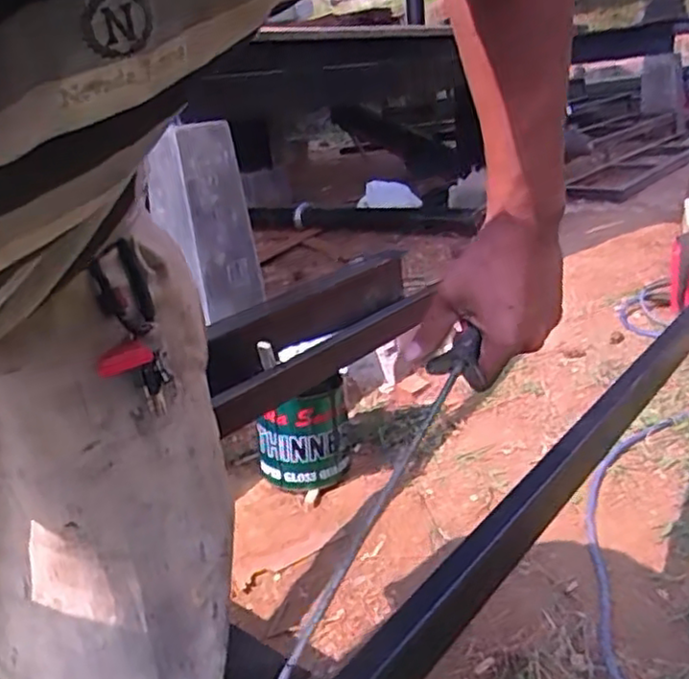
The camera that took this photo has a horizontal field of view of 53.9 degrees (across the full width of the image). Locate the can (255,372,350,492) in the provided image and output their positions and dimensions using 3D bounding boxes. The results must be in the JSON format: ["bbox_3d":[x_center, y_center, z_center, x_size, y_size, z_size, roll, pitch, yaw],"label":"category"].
[{"bbox_3d":[-0.081,0.185,1.335,0.178,0.187,0.157,-9,20,-6],"label":"can"}]

